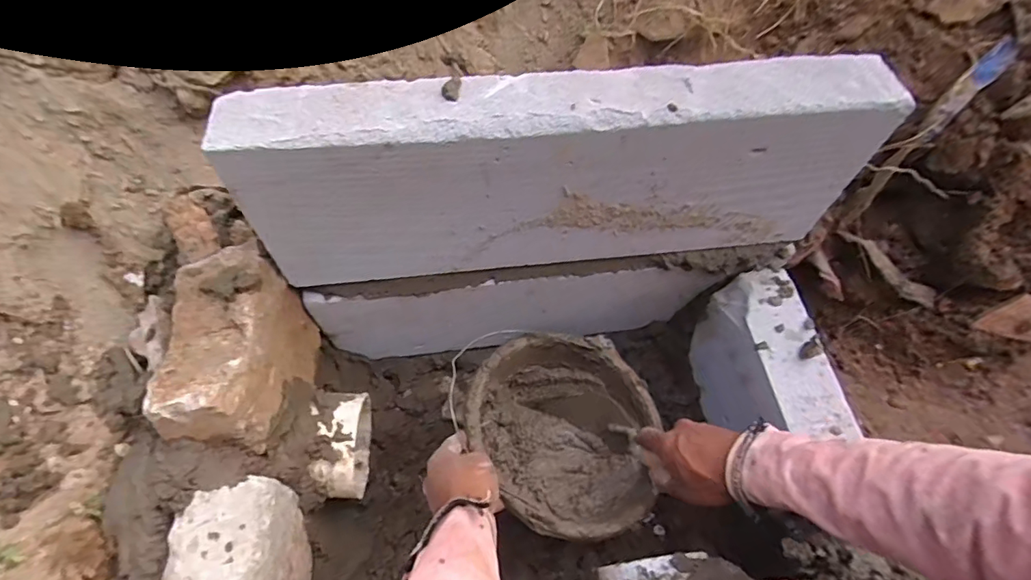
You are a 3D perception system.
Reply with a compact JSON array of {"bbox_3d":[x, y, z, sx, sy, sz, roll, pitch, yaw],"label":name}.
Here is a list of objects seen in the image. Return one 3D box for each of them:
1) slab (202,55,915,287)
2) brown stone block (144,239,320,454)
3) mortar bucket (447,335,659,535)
[{"bbox_3d":[0.052,-0.113,0.498,0.593,0.189,0.079,-5,59,-5],"label":"slab"},{"bbox_3d":[-0.279,0.070,0.506,0.089,0.150,0.180,-1,59,-3],"label":"brown stone block"},{"bbox_3d":[0.054,0.173,0.601,0.218,0.106,0.220,1,59,-1],"label":"mortar bucket"}]

